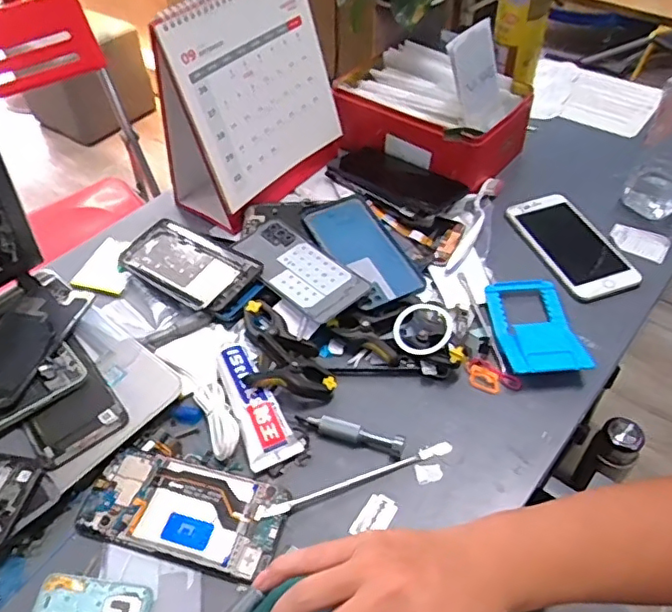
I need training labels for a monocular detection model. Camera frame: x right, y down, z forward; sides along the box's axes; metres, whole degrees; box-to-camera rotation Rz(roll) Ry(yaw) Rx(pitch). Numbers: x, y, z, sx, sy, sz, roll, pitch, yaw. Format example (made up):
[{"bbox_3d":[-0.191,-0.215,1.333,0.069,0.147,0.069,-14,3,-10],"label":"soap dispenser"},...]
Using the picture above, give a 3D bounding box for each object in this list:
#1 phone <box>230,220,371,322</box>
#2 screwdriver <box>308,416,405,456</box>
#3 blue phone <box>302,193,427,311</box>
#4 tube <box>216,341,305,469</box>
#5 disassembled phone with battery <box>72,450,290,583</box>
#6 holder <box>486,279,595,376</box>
[{"bbox_3d":[-0.042,-0.041,0.601,0.072,0.015,0.157,-33,54,-25],"label":"phone"},{"bbox_3d":[0.017,0.108,0.489,0.081,0.014,0.014,12,49,13],"label":"screwdriver"},{"bbox_3d":[0.026,-0.062,0.618,0.074,0.016,0.161,-20,50,-15],"label":"blue phone"},{"bbox_3d":[-0.074,0.084,0.496,0.045,0.015,0.114,-29,67,-14],"label":"tube"},{"bbox_3d":[-0.118,0.157,0.449,0.152,0.006,0.073,11,49,12],"label":"disassembled phone with battery"},{"bbox_3d":[0.191,0.019,0.554,0.070,0.021,0.119,-4,47,-1],"label":"holder"}]

